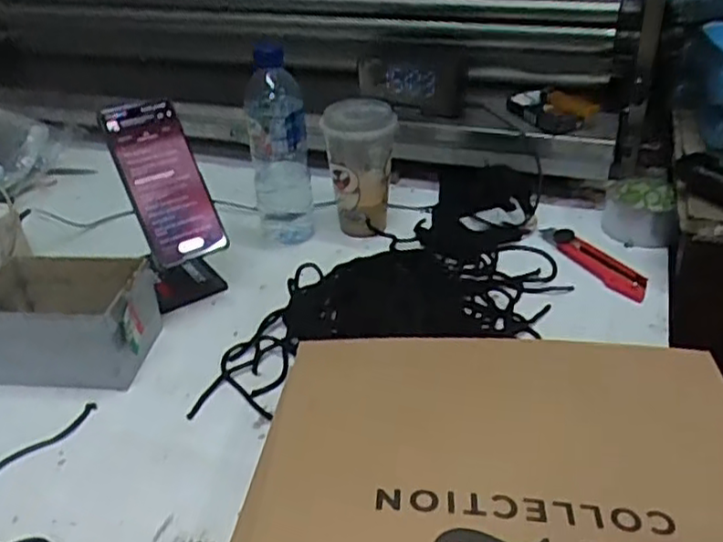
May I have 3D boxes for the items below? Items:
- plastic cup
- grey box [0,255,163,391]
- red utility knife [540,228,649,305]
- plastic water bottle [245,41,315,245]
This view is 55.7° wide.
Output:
[{"bbox_3d":[-0.001,-0.119,0.787,0.079,0.150,0.079,-1,33,1],"label":"plastic cup"},{"bbox_3d":[-0.270,0.045,0.634,0.147,0.076,0.107,0,33,4],"label":"grey box"},{"bbox_3d":[0.248,-0.014,0.736,0.034,0.011,0.145,-18,36,-23],"label":"red utility knife"},{"bbox_3d":[-0.092,-0.137,0.769,0.064,0.210,0.069,-6,33,-7],"label":"plastic water bottle"}]

